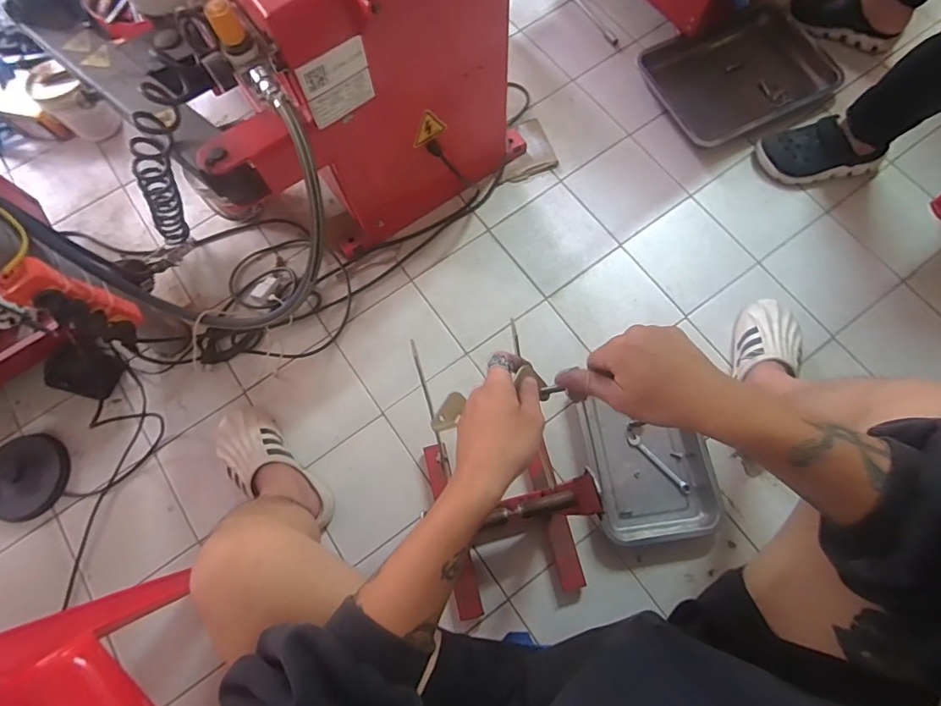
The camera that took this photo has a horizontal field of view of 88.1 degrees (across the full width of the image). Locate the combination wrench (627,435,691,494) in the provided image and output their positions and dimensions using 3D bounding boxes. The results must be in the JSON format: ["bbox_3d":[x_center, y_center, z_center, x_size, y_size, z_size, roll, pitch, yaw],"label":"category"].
[{"bbox_3d":[0.349,0.202,0.897,0.139,0.006,0.020,42,77,14],"label":"combination wrench"}]

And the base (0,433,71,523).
[{"bbox_3d":[-0.864,0.241,0.940,0.143,0.026,0.156,-1,73,2],"label":"base"}]

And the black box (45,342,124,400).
[{"bbox_3d":[-0.797,0.037,1.006,0.121,0.036,0.117,30,90,-31],"label":"black box"}]

